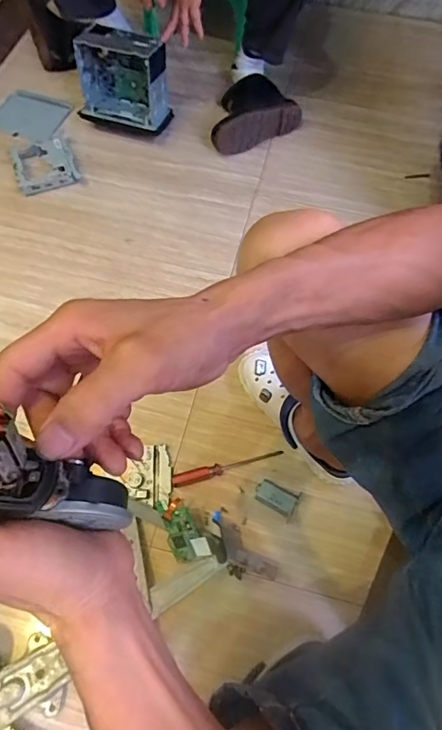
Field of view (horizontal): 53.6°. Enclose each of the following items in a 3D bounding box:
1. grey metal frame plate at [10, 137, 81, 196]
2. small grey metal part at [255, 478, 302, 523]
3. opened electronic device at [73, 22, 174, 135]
[{"bbox_3d":[-0.408,-0.459,1.006,0.136,0.033,0.124,-21,70,-10],"label":"grey metal frame plate"},{"bbox_3d":[0.093,0.221,0.733,0.071,0.030,0.045,26,69,9],"label":"small grey metal part"},{"bbox_3d":[-0.222,-0.637,1.002,0.198,0.193,0.102,10,64,4],"label":"opened electronic device"}]

